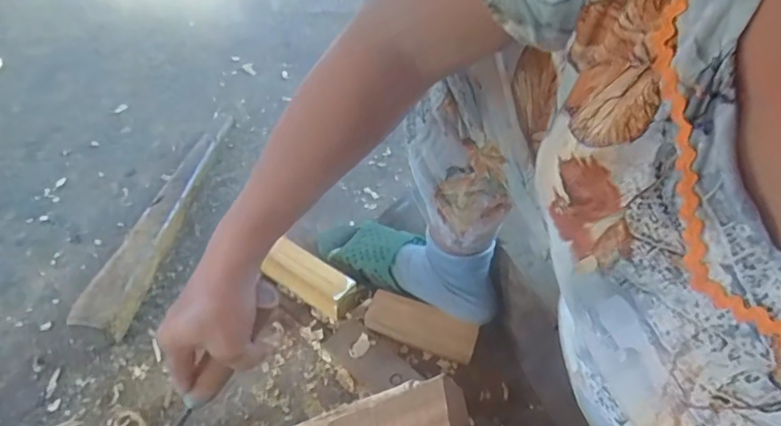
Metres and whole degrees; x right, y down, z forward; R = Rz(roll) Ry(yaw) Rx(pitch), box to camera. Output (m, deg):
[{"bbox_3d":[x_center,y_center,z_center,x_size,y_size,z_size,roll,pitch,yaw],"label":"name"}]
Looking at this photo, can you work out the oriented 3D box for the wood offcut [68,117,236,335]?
[{"bbox_3d":[-0.309,-0.014,0.791,0.054,0.061,0.421,7,50,6],"label":"wood offcut"}]

